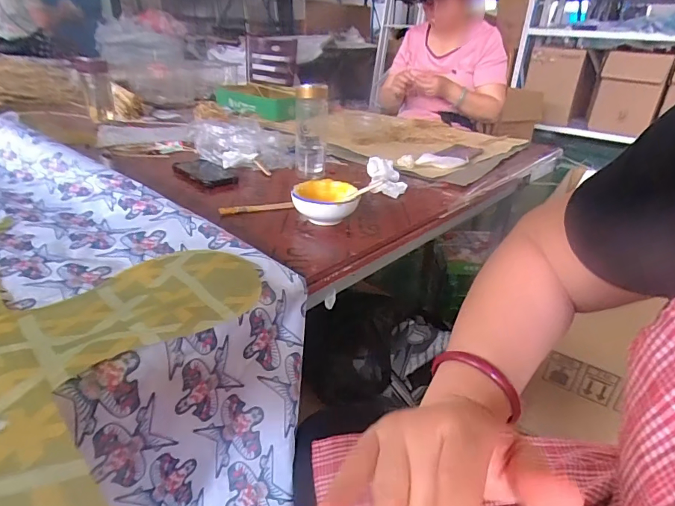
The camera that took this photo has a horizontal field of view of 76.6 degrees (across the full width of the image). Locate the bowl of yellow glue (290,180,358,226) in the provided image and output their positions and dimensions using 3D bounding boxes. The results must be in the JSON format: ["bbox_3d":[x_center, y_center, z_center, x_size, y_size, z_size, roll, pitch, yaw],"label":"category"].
[{"bbox_3d":[-0.023,-0.080,0.702,0.099,0.054,0.108,4,27,-2],"label":"bowl of yellow glue"}]

